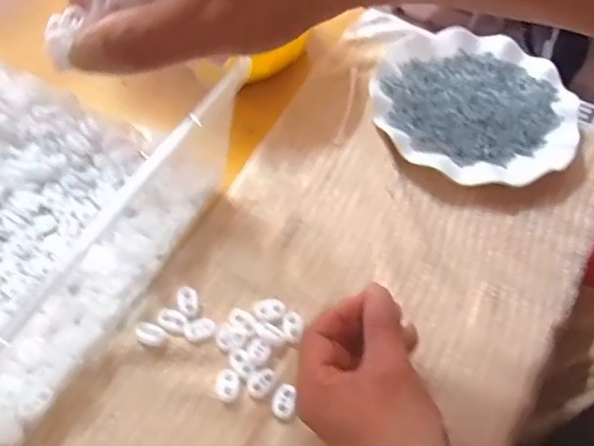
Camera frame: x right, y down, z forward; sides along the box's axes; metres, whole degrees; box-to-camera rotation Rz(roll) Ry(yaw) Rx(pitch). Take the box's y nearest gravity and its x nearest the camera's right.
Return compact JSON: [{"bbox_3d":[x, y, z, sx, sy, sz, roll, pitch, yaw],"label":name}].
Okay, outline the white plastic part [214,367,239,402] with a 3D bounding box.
[{"bbox_3d":[-0.047,0.109,0.386,0.016,0.008,0.022,-1,57,-2],"label":"white plastic part"}]

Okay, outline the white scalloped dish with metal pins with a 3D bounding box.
[{"bbox_3d":[0.162,-0.112,0.528,0.181,0.021,0.172,1,57,-1],"label":"white scalloped dish with metal pins"}]

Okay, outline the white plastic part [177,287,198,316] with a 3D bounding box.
[{"bbox_3d":[-0.080,0.057,0.419,0.014,0.004,0.022,-17,59,-12],"label":"white plastic part"}]

